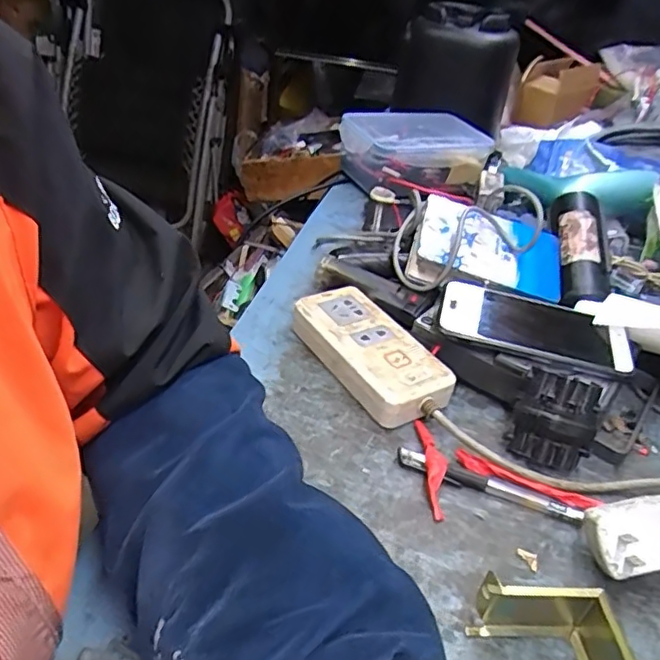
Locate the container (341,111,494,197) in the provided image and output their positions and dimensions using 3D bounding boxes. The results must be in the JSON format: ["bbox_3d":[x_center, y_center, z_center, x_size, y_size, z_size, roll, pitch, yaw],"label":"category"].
[{"bbox_3d":[0.115,-0.256,0.840,0.198,0.073,0.132,-6,38,-21],"label":"container"}]

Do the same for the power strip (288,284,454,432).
[{"bbox_3d":[0.032,0.019,0.500,0.068,0.035,0.151,-15,40,-29],"label":"power strip"}]

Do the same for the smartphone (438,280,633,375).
[{"bbox_3d":[0.171,-0.005,0.496,0.152,0.014,0.080,16,37,13],"label":"smartphone"}]

